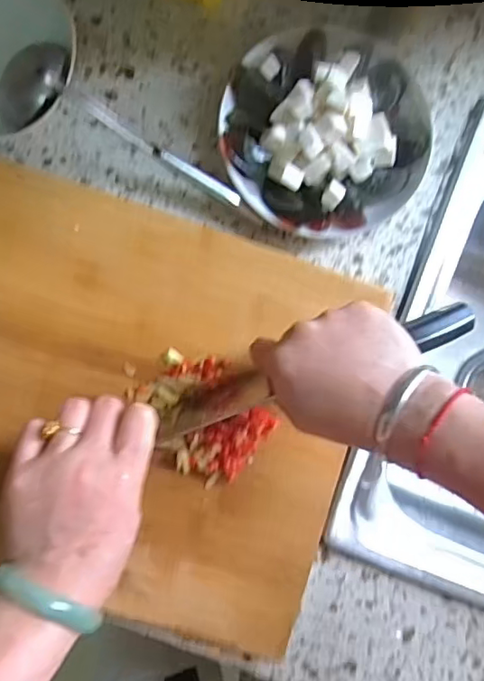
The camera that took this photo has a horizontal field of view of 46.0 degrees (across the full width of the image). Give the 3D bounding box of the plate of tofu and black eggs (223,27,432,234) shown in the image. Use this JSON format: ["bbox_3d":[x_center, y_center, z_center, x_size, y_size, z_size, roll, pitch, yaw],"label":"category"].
[{"bbox_3d":[0.068,-0.166,0.451,0.166,0.050,0.158,0,87,-5],"label":"plate of tofu and black eggs"}]

